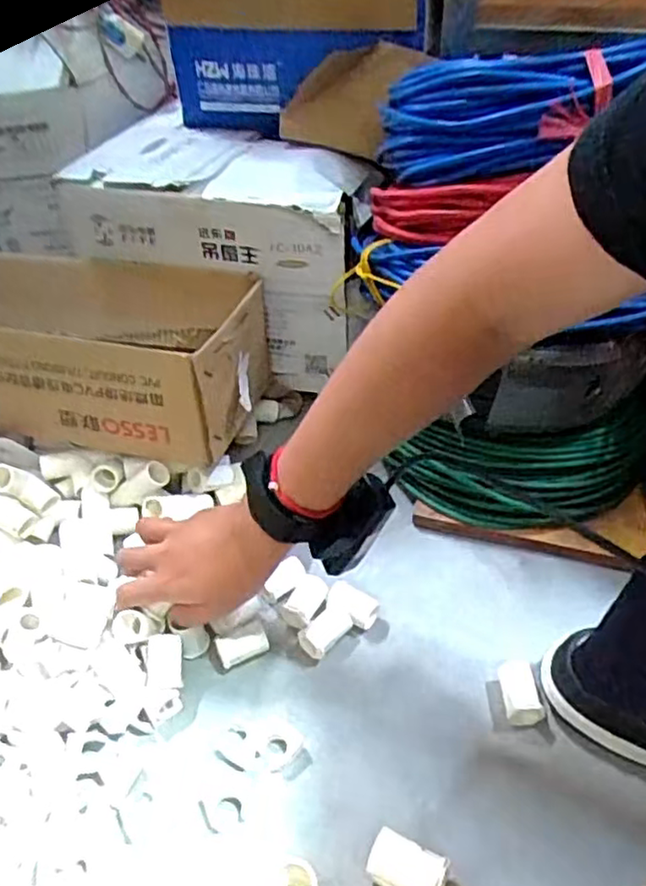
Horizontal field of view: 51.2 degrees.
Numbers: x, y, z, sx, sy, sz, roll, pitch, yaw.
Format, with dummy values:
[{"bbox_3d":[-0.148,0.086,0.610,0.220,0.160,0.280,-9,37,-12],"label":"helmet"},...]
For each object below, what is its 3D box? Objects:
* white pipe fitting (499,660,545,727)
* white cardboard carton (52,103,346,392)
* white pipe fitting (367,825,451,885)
[{"bbox_3d":[0.139,0.177,0.480,0.024,0.025,0.042,-3,43,-1],"label":"white pipe fitting"},{"bbox_3d":[-0.093,-0.216,0.732,0.318,0.192,0.190,14,44,18],"label":"white cardboard carton"},{"bbox_3d":[0.048,0.253,0.398,0.044,0.028,0.028,21,47,22],"label":"white pipe fitting"}]

